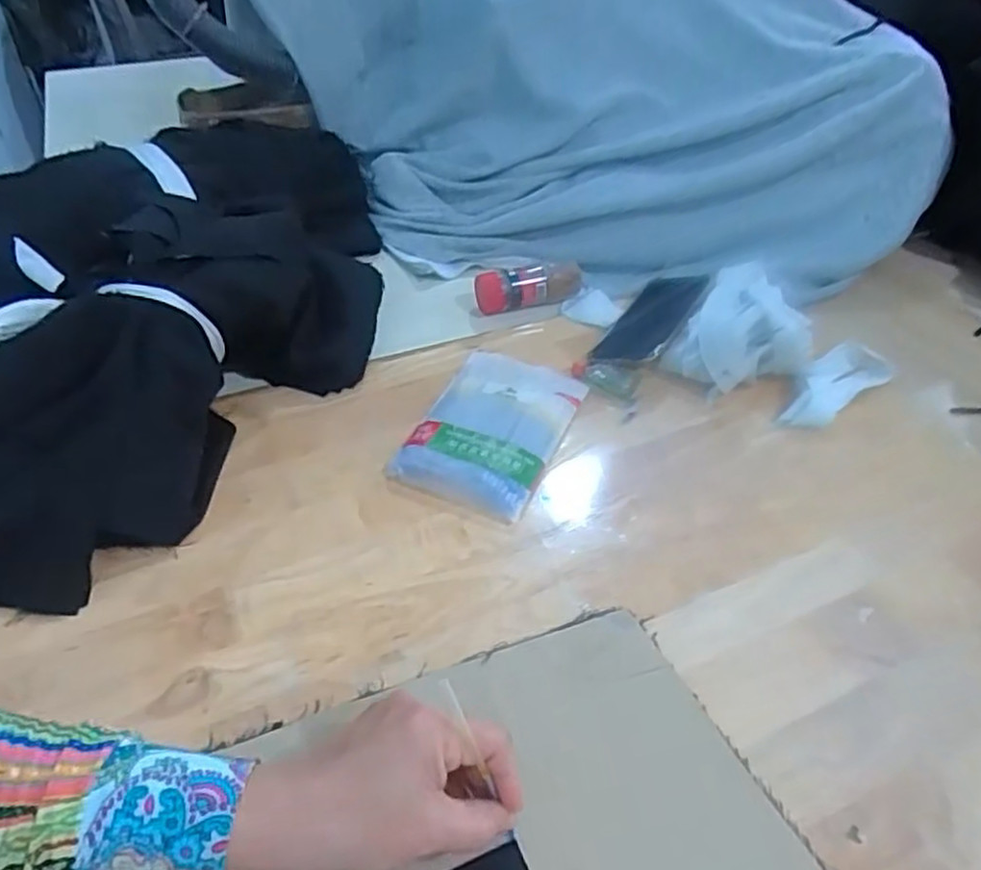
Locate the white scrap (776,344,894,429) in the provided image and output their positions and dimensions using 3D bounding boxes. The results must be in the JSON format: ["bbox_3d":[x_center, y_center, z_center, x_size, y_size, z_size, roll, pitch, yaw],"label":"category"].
[{"bbox_3d":[0.308,-0.046,0.646,0.142,0.019,0.052,-27,50,-28],"label":"white scrap"}]

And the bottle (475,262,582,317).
[{"bbox_3d":[0.043,-0.153,0.743,0.114,0.037,0.033,-9,43,-12],"label":"bottle"}]

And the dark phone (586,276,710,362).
[{"bbox_3d":[0.158,-0.114,0.691,0.069,0.011,0.140,19,57,38],"label":"dark phone"}]

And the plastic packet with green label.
[{"bbox_3d":[0.001,-0.007,0.606,0.115,0.018,0.178,18,44,17],"label":"plastic packet with green label"}]

